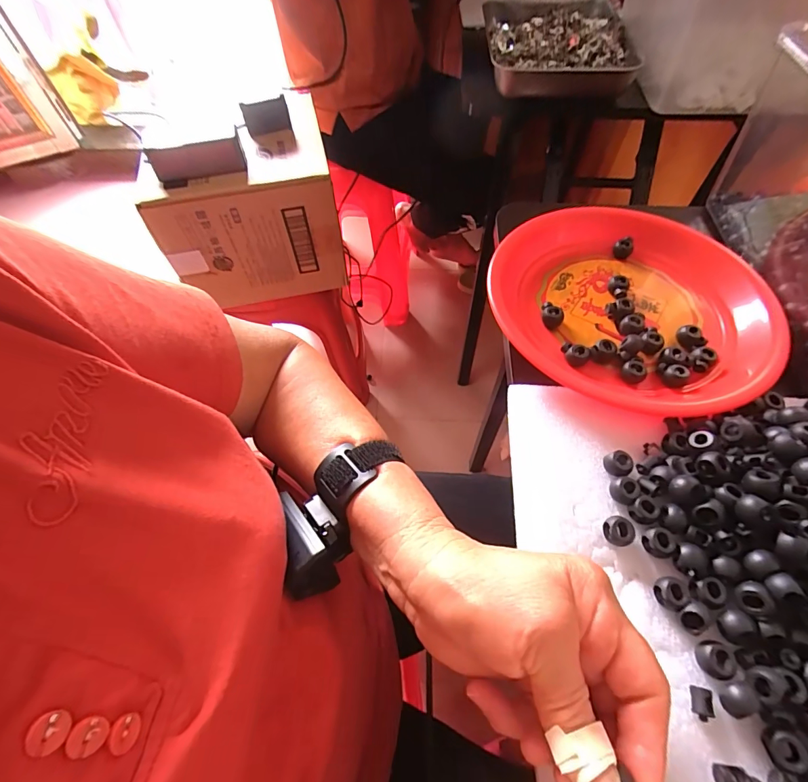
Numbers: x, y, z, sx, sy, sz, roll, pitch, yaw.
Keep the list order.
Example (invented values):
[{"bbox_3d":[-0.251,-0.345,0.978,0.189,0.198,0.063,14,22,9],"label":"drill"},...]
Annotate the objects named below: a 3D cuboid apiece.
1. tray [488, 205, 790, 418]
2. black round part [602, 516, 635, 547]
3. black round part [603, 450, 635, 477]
[{"bbox_3d":[0.190,-0.077,0.354,0.227,0.037,0.223,32,65,19],"label":"tray"},{"bbox_3d":[0.133,0.087,0.254,0.015,0.013,0.017,-24,61,-12],"label":"black round part"},{"bbox_3d":[0.143,0.050,0.274,0.014,0.014,0.016,-30,63,-15],"label":"black round part"}]

